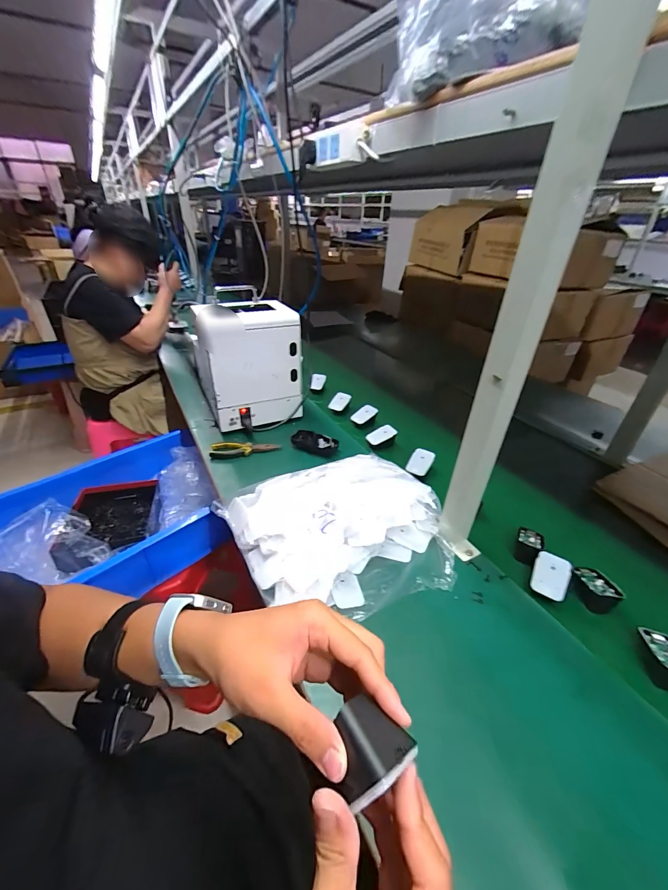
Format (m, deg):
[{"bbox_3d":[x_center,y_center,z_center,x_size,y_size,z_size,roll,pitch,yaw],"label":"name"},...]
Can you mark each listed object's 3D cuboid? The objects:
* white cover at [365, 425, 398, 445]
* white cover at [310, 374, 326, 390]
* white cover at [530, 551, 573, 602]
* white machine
[{"bbox_3d":[0.115,-0.024,0.854,0.071,0.009,0.038,-28,67,1],"label":"white cover"},{"bbox_3d":[-0.049,-0.199,1.111,0.059,0.047,0.008,-4,18,-40],"label":"white cover"},{"bbox_3d":[0.329,0.199,0.532,0.052,0.007,0.067,23,61,14],"label":"white cover"},{"bbox_3d":[-0.203,-0.200,0.885,0.222,0.267,0.181,-9,36,-15],"label":"white machine"}]

